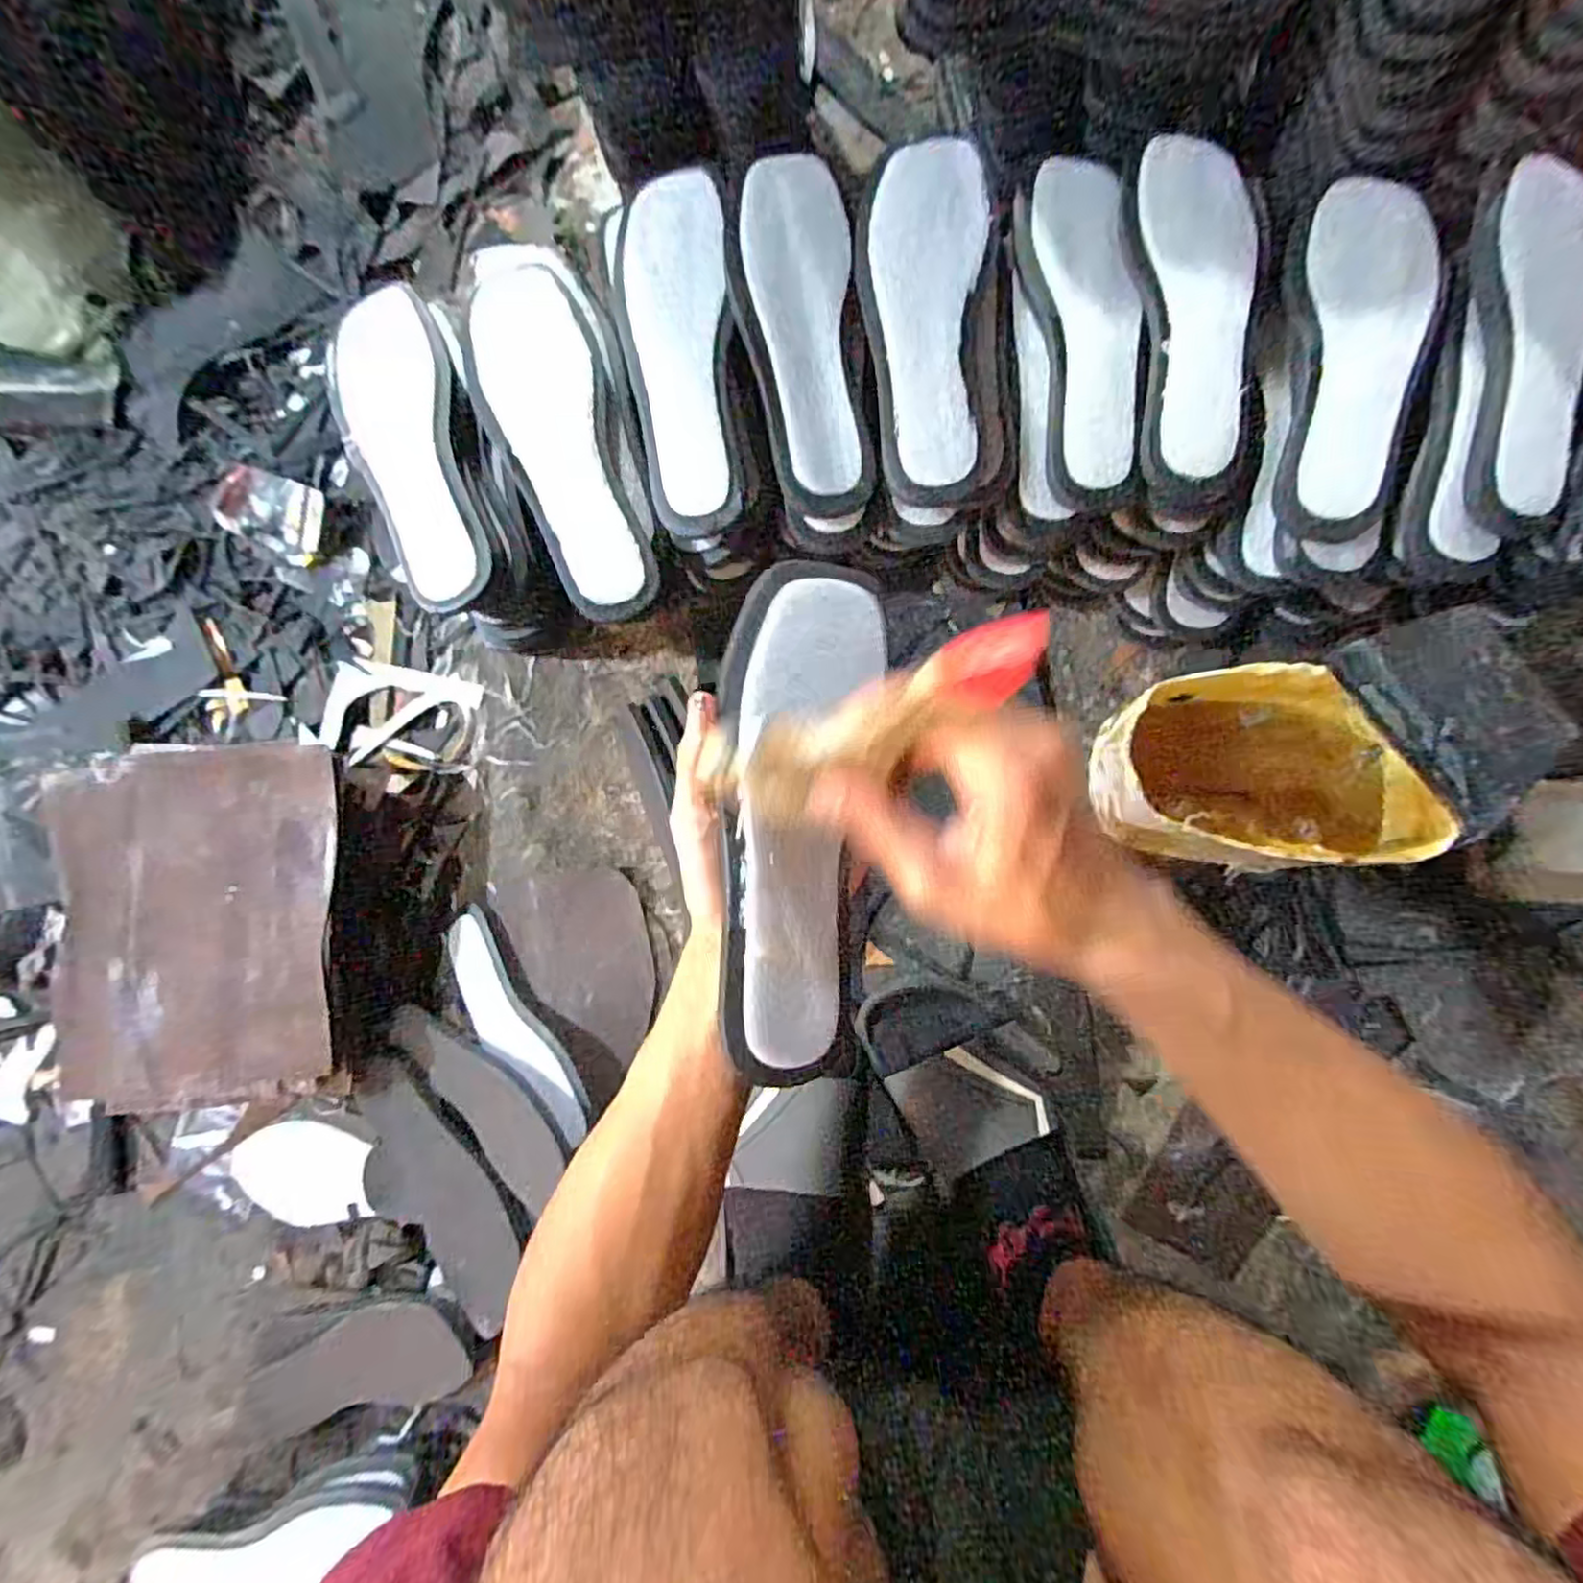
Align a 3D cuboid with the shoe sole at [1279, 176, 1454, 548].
[{"bbox_3d":[0.364,-0.278,0.446,0.082,0.032,0.232,8,83,6],"label":"shoe sole"}]

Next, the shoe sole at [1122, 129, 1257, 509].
[{"bbox_3d":[0.254,-0.310,0.446,0.076,0.023,0.226,2,82,5],"label":"shoe sole"}]

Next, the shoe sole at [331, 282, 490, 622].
[{"bbox_3d":[-0.269,-0.239,0.488,0.083,0.023,0.233,-17,81,2],"label":"shoe sole"}]

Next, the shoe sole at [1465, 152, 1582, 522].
[{"bbox_3d":[0.465,-0.278,0.428,0.076,0.026,0.219,7,83,6],"label":"shoe sole"}]

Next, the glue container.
[{"bbox_3d":[0.330,-0.012,0.502,0.202,0.117,0.131,1,82,5],"label":"glue container"}]

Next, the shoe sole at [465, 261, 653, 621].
[{"bbox_3d":[-0.159,-0.244,0.481,0.080,0.022,0.248,-18,94,2],"label":"shoe sole"}]

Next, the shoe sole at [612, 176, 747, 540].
[{"bbox_3d":[-0.076,-0.296,0.477,0.078,0.022,0.229,-5,94,4],"label":"shoe sole"}]

